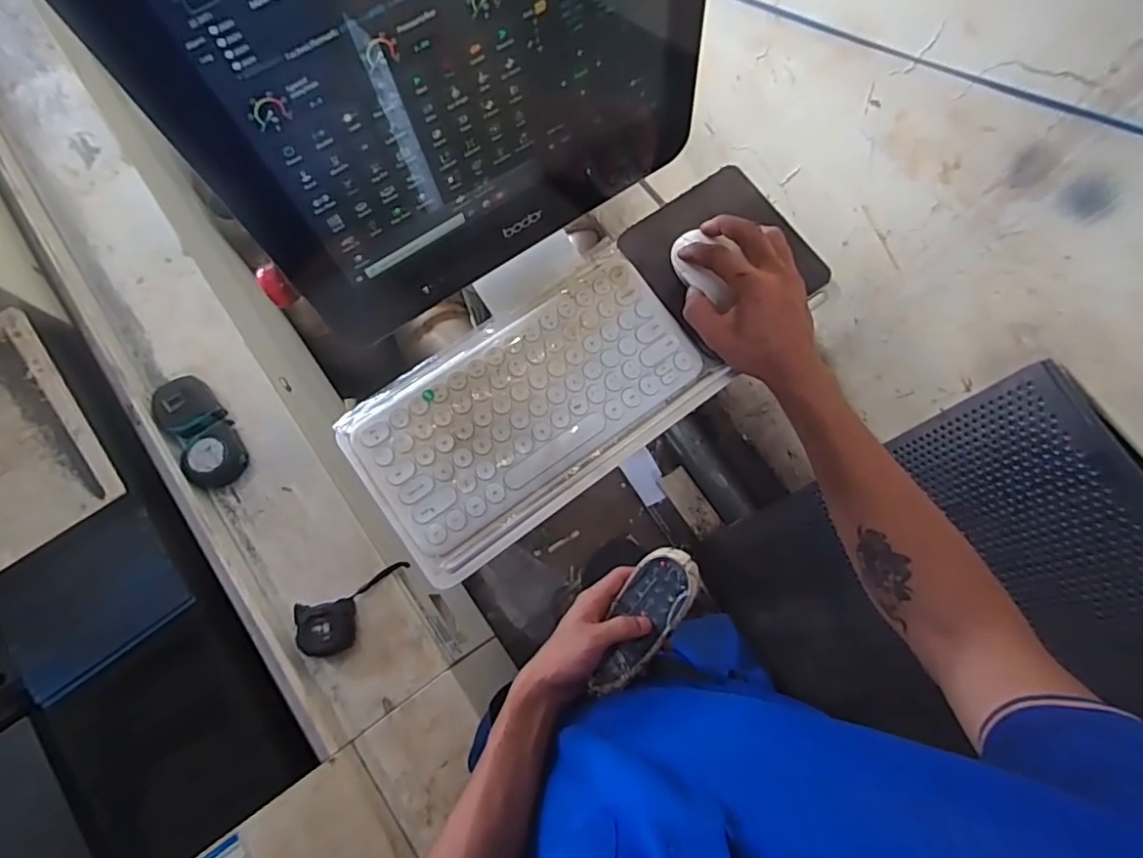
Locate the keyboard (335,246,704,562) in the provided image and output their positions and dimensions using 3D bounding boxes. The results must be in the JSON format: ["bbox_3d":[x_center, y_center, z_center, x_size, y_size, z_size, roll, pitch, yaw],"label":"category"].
[{"bbox_3d":[-0.036,-0.029,0.502,0.284,0.018,0.144,-36,79,-9],"label":"keyboard"}]

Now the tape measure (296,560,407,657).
[{"bbox_3d":[-0.275,0.234,0.755,0.142,0.051,0.074,-23,77,-6],"label":"tape measure"}]

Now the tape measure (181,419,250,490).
[{"bbox_3d":[-0.481,0.036,0.801,0.075,0.040,0.084,-22,77,-6],"label":"tape measure"}]

